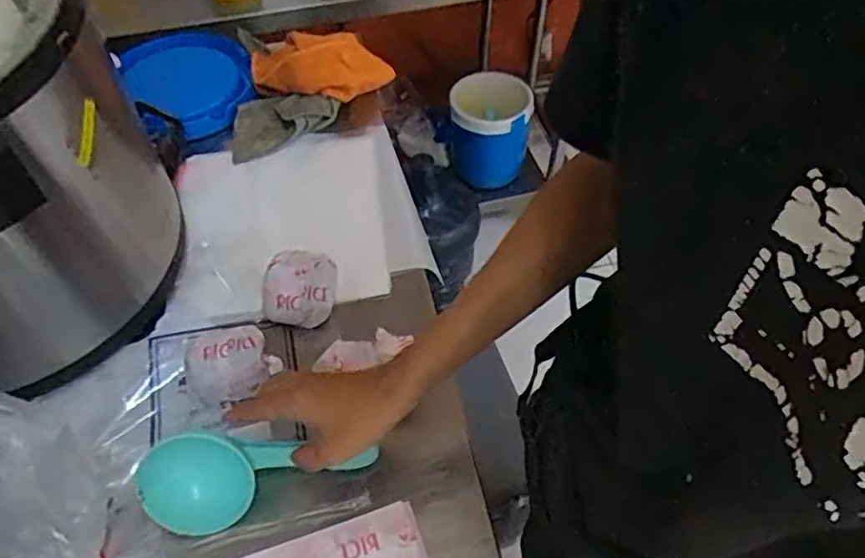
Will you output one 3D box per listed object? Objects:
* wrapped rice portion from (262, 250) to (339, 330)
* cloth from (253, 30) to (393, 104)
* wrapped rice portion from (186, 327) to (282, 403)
[{"bbox_3d":[-0.142,0.011,0.695,0.071,0.054,0.073,0,52,0],"label":"wrapped rice portion"},{"bbox_3d":[-0.177,-0.324,0.936,0.181,0.071,0.143,24,56,18],"label":"cloth"},{"bbox_3d":[-0.202,0.085,0.638,0.085,0.052,0.061,-20,54,-15],"label":"wrapped rice portion"}]

